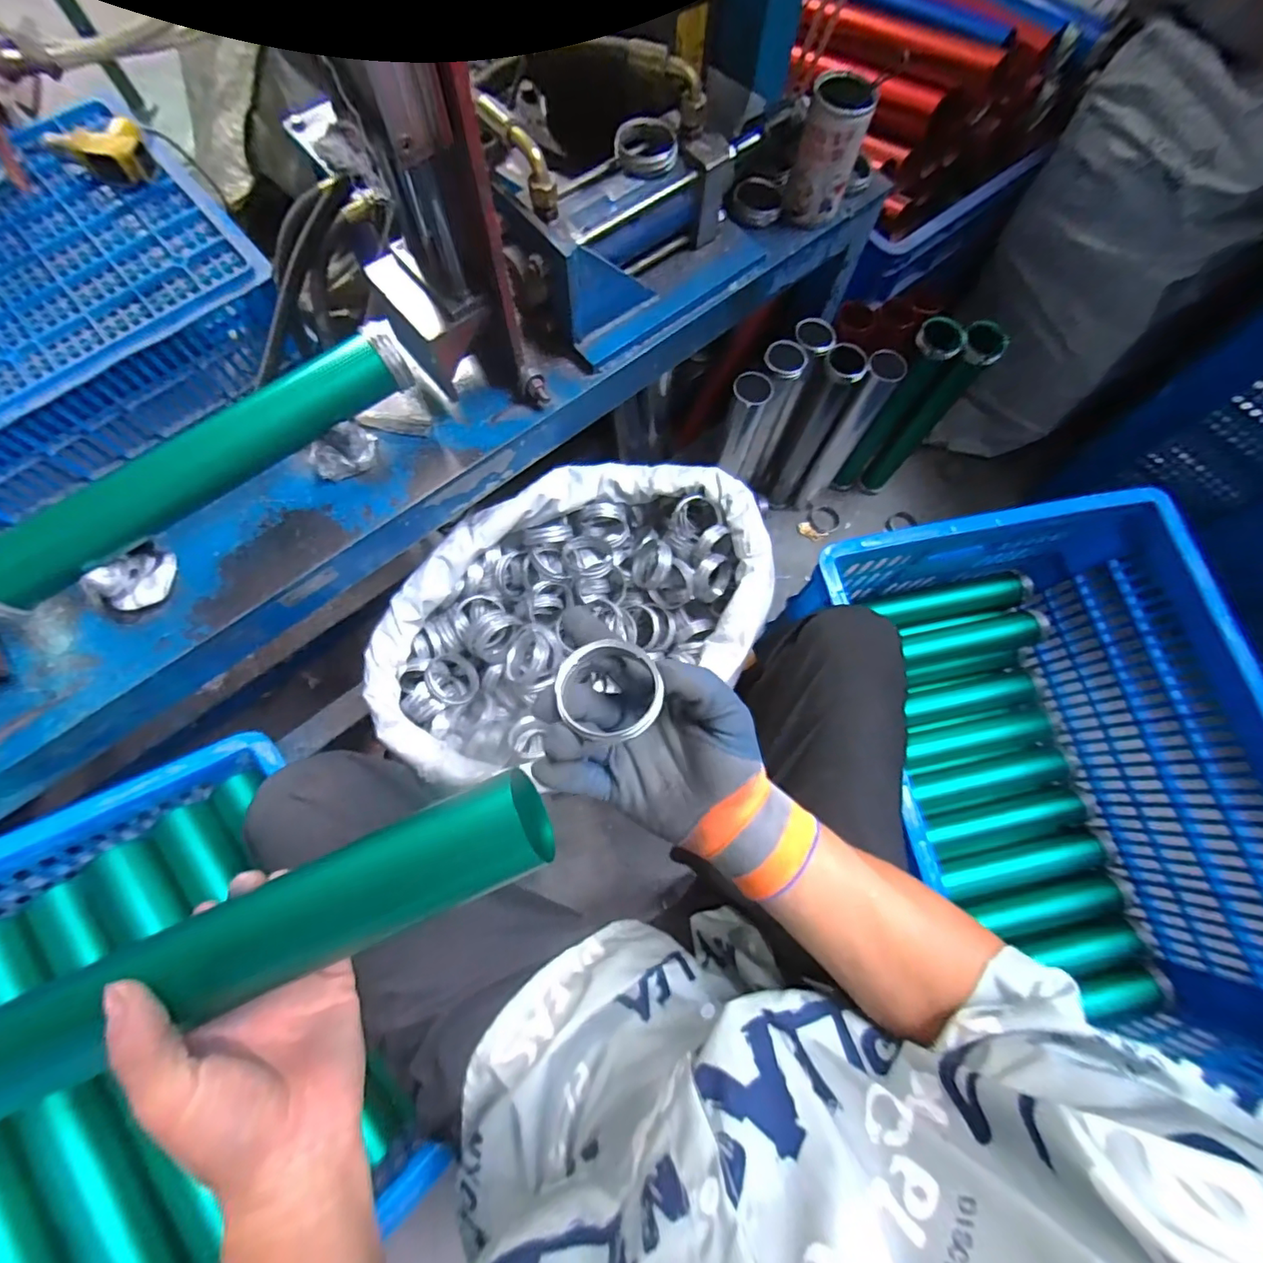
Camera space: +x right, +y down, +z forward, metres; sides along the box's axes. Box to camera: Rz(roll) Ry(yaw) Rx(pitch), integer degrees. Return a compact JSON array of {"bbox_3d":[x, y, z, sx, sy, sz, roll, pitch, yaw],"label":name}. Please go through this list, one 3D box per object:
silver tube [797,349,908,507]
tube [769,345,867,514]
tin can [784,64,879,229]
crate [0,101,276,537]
[{"bbox_3d":[0.350,-0.319,0.881,0.054,0.334,0.061,37,76,8],"label":"silver tube"},{"bbox_3d":[0.299,-0.323,0.909,0.069,0.353,0.052,8,74,1],"label":"tube"},{"bbox_3d":[0.204,-0.501,0.559,0.063,0.109,0.057,18,74,3],"label":"tin can"},{"bbox_3d":[-0.823,-0.410,0.701,0.605,0.169,0.422,-37,78,-11],"label":"crate"}]

